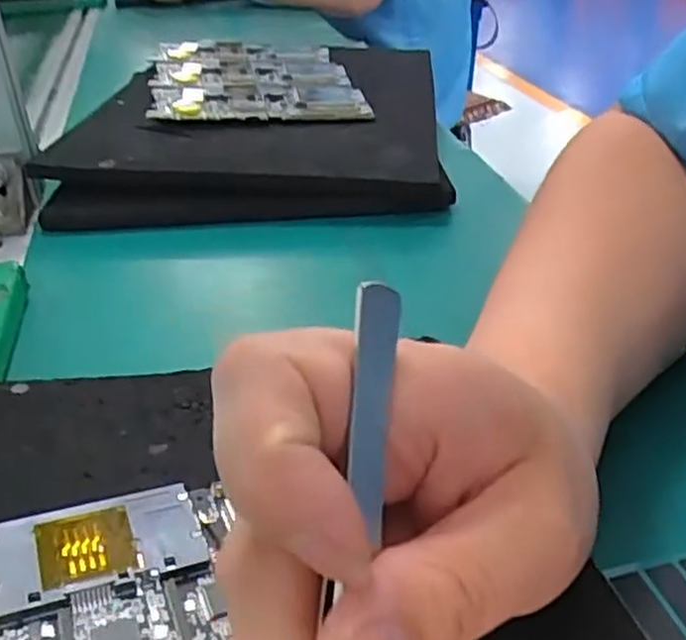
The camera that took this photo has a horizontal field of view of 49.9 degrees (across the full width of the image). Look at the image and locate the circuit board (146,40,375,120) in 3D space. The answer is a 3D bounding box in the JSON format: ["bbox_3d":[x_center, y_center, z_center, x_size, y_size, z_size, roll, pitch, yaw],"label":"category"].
[{"bbox_3d":[-0.075,-0.198,0.599,0.154,0.015,0.217,-8,34,-8],"label":"circuit board"}]

